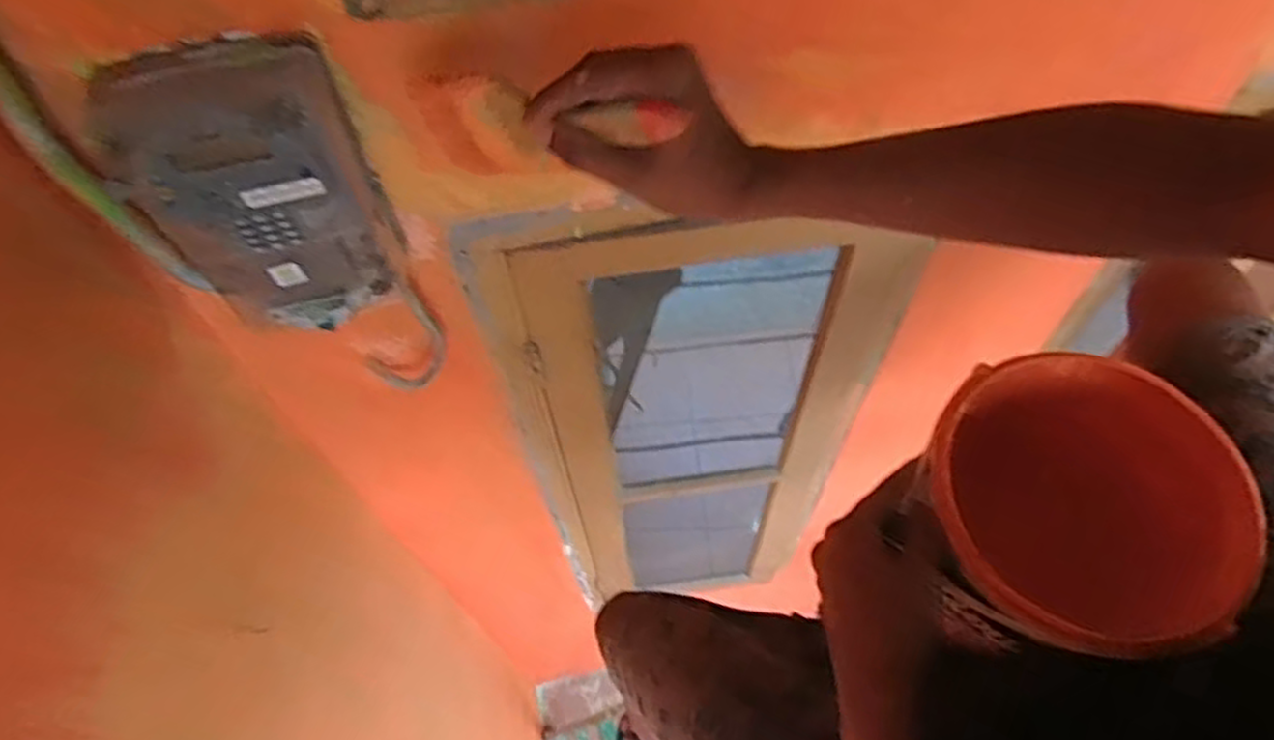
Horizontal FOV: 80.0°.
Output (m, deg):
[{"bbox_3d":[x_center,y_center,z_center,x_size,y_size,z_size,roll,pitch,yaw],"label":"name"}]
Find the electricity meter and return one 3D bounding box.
[{"bbox_3d":[-0.255,-0.121,0.523,0.134,0.193,0.085,-13,60,-5],"label":"electricity meter"}]

